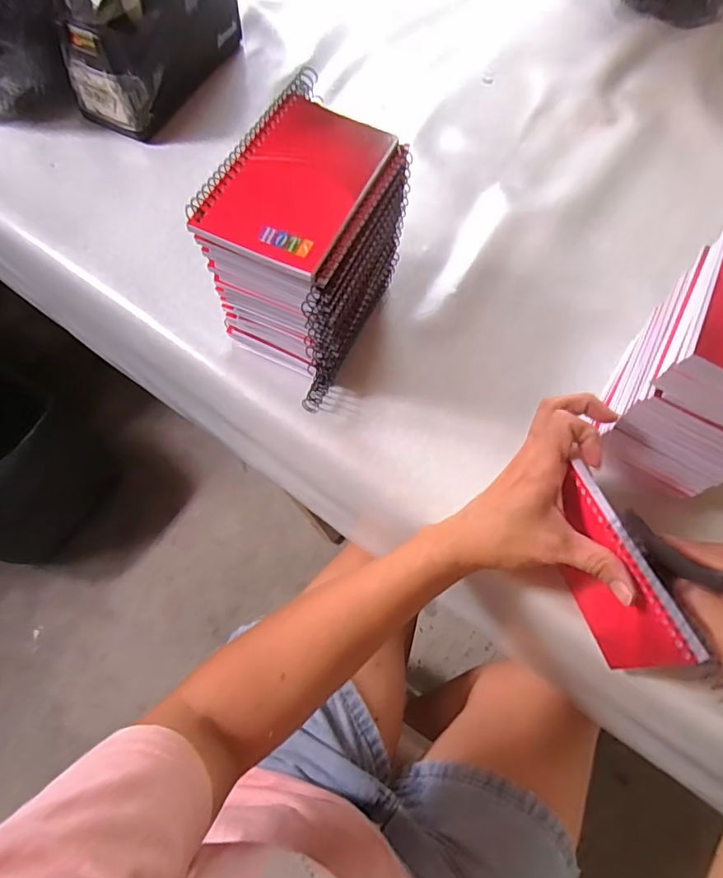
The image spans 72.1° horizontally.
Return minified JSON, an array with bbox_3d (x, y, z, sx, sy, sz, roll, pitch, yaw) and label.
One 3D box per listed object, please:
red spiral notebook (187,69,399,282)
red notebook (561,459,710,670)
[{"bbox_3d":[-0.037,-0.165,0.307,0.084,0.009,0.139,25,68,7],"label":"red spiral notebook"},{"bbox_3d":[0.156,0.084,0.321,0.015,0.080,0.121,-18,69,-10],"label":"red notebook"}]

